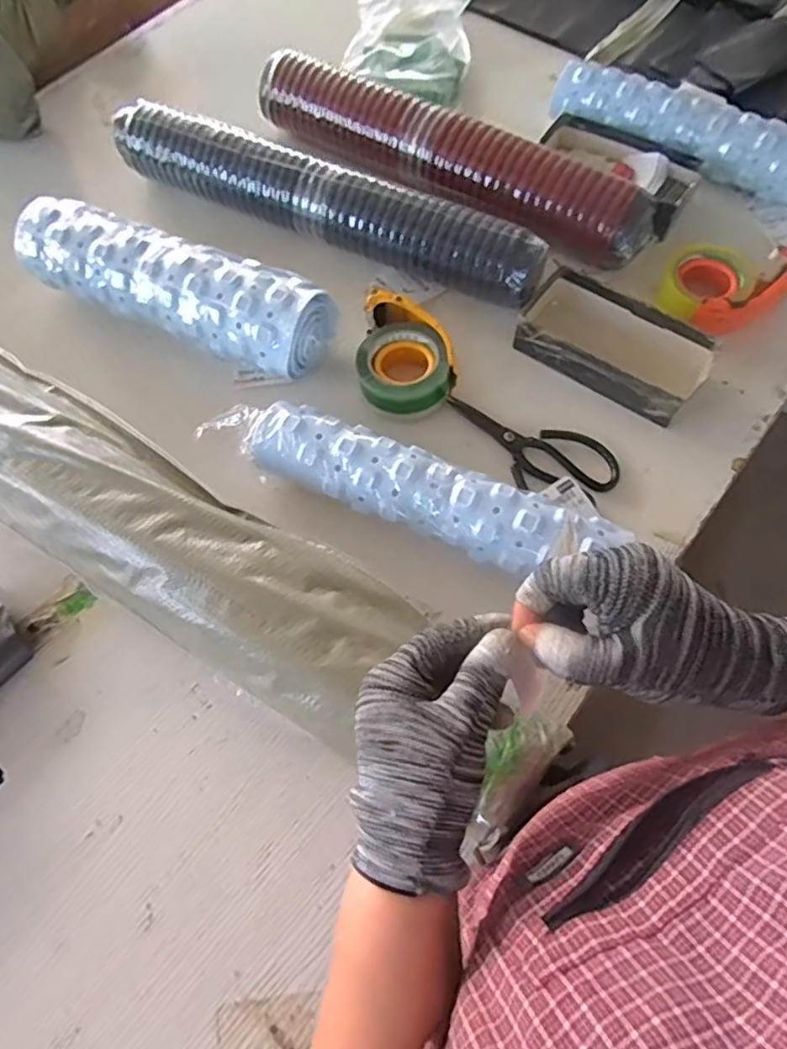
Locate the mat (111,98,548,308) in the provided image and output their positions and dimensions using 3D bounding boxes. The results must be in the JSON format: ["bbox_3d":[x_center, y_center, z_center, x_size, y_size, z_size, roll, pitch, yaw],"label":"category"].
[{"bbox_3d":[-0.102,-0.432,0.807,0.628,0.086,0.083,24,68,12],"label":"mat"}]

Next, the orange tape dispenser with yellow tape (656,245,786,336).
[{"bbox_3d":[0.405,-0.291,0.740,0.128,0.058,0.155,41,72,17],"label":"orange tape dispenser with yellow tape"}]

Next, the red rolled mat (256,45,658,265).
[{"bbox_3d":[0.065,-0.497,0.818,0.571,0.091,0.082,29,69,14],"label":"red rolled mat"}]

